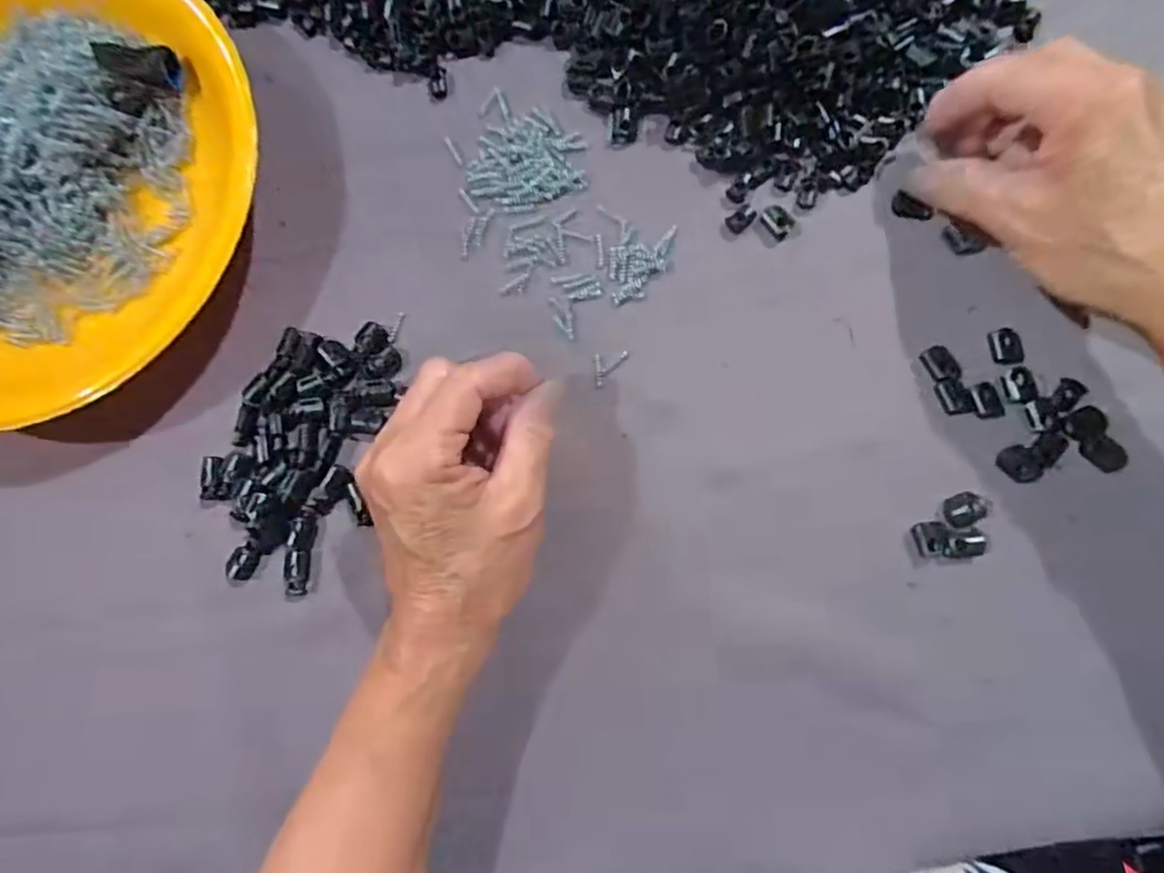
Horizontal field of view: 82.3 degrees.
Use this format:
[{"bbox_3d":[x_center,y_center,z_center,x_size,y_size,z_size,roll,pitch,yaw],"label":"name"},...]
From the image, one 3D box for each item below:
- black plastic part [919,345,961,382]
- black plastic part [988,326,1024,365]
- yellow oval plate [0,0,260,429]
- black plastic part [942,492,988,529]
[{"bbox_3d":[0.162,-0.033,0.299,0.014,0.004,0.017,-21,81,2],"label":"black plastic part"},{"bbox_3d":[0.190,-0.041,0.297,0.014,0.004,0.017,-12,81,3],"label":"black plastic part"},{"bbox_3d":[-0.282,-0.127,0.338,0.248,0.031,0.246,-2,82,5],"label":"yellow oval plate"},{"bbox_3d":[0.166,0.032,0.288,0.018,0.004,0.014,-22,81,1],"label":"black plastic part"}]

